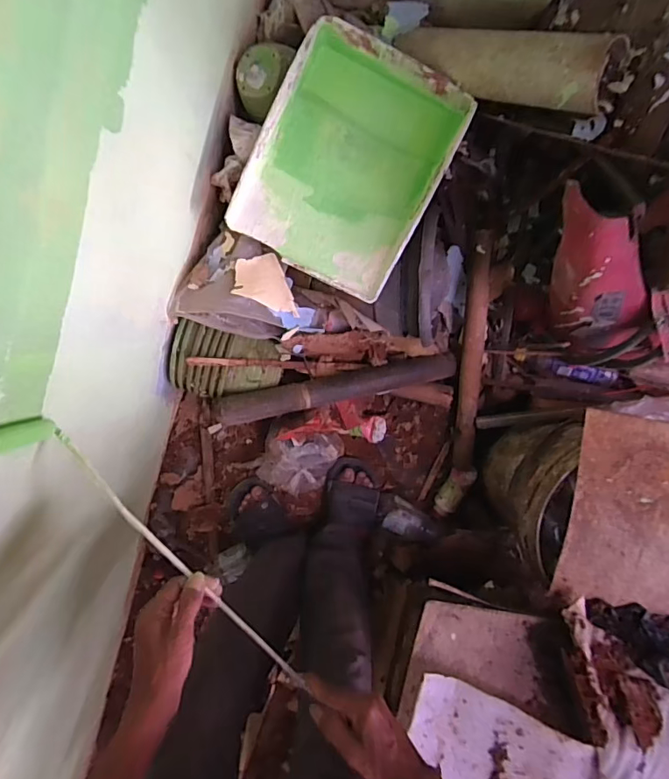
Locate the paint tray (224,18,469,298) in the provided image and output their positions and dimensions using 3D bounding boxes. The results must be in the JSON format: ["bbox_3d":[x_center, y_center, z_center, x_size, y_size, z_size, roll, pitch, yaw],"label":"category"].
[{"bbox_3d":[0.022,-0.356,0.787,0.280,0.061,0.355,28,97,-3],"label":"paint tray"}]

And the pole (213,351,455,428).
[{"bbox_3d":[0.012,-0.002,0.952,0.479,0.055,0.056,-12,97,-11],"label":"pole"}]

